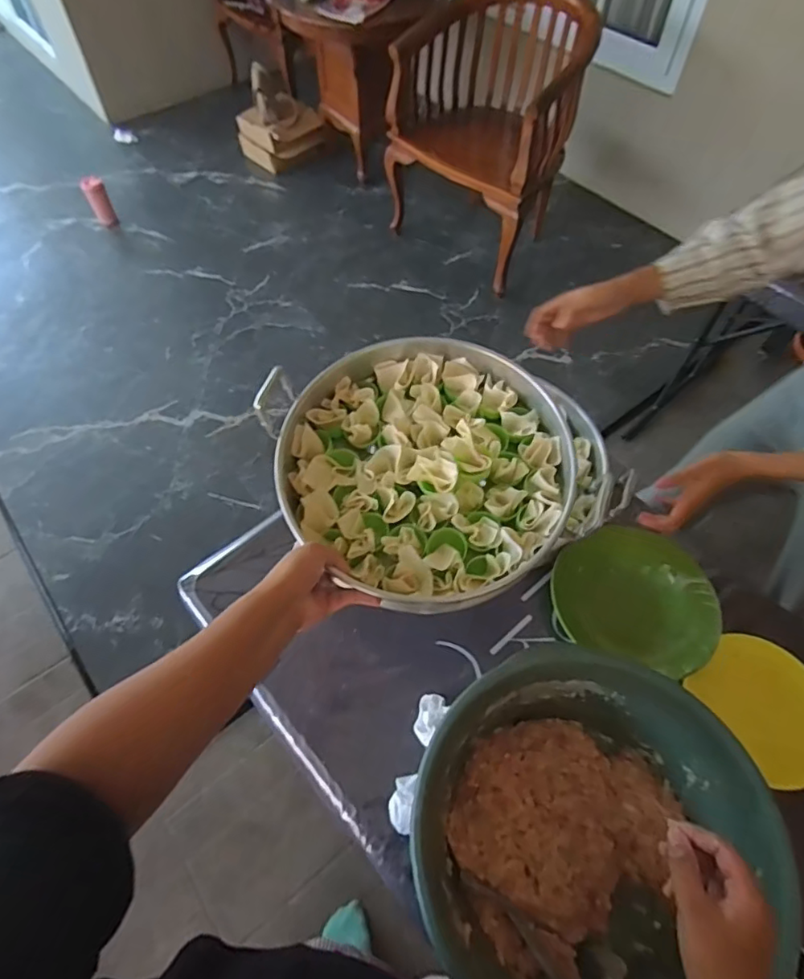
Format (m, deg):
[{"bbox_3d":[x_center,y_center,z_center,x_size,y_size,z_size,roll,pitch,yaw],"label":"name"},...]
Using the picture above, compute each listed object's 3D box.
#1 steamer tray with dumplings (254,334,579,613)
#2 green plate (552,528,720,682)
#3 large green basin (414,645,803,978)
[{"bbox_3d":[0.026,-0.037,0.678,0.336,0.078,0.348,-15,56,-6],"label":"steamer tray with dumplings"},{"bbox_3d":[0.320,0.143,0.771,0.211,0.020,0.191,24,60,14],"label":"green plate"},{"bbox_3d":[0.188,0.355,0.584,0.310,0.155,0.302,-34,60,-18],"label":"large green basin"}]

